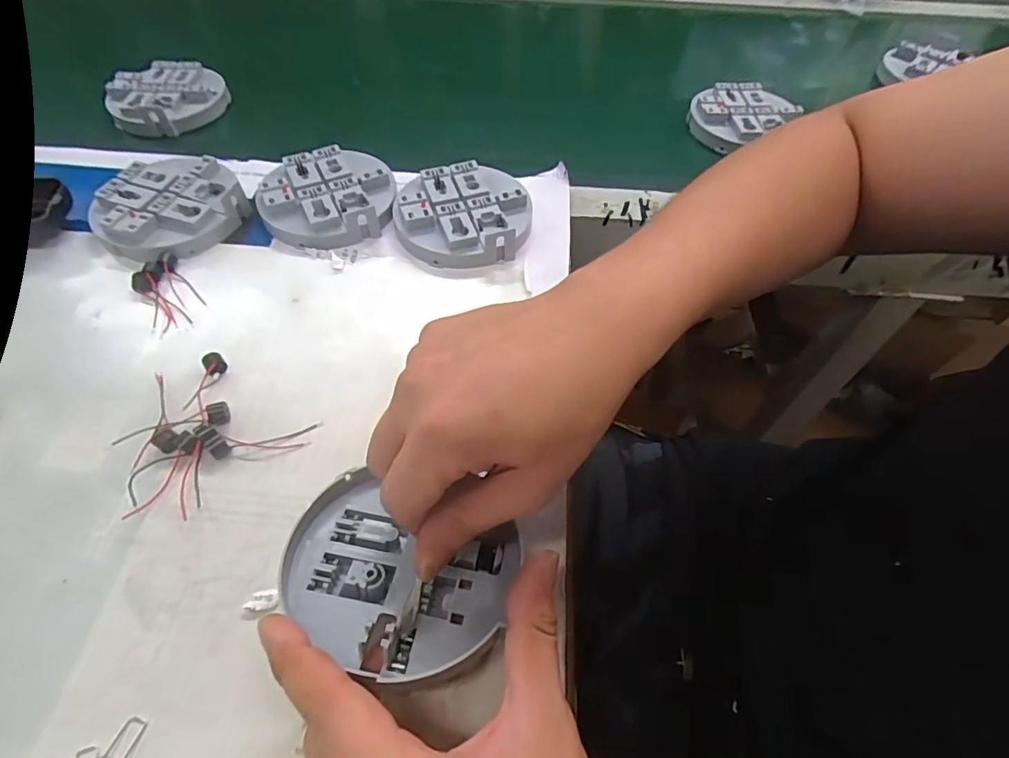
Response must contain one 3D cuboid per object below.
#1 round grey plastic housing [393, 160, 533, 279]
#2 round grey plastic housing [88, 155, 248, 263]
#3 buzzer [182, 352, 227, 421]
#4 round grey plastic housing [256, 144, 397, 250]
[{"bbox_3d":[-0.030,-0.121,0.394,0.098,0.026,0.093,1,55,-2],"label":"round grey plastic housing"},{"bbox_3d":[-0.247,-0.128,0.391,0.088,0.022,0.098,32,60,18],"label":"round grey plastic housing"},{"bbox_3d":[-0.177,0.004,0.312,0.015,0.010,0.047,0,55,-3],"label":"buzzer"},{"bbox_3d":[-0.134,-0.140,0.404,0.094,0.024,0.093,3,55,-1],"label":"round grey plastic housing"}]

